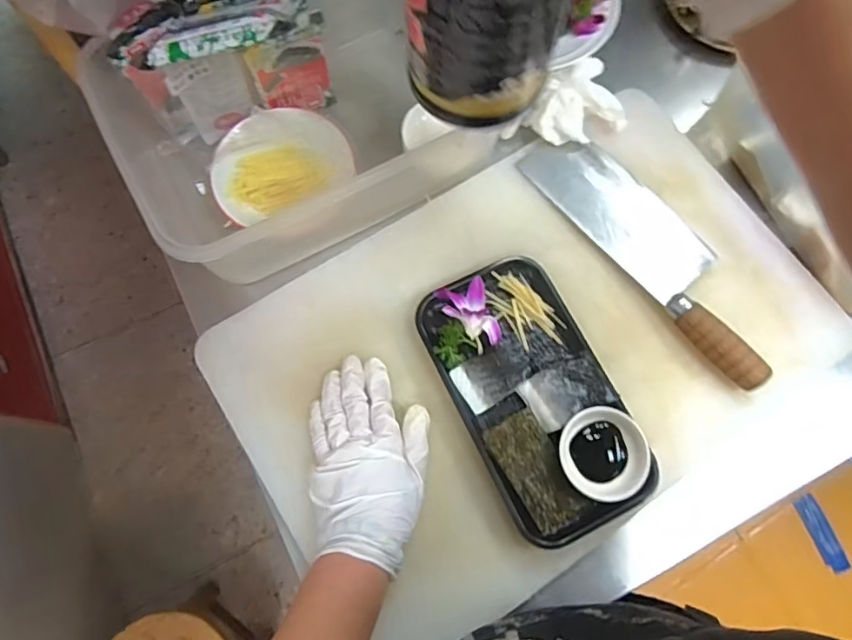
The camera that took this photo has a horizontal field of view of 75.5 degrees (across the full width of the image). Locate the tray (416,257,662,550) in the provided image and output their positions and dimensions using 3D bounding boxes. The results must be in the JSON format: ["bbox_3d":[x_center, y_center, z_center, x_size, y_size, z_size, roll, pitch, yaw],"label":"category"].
[{"bbox_3d":[0.093,0.064,0.484,0.129,0.038,0.237,-24,76,-8],"label":"tray"}]

